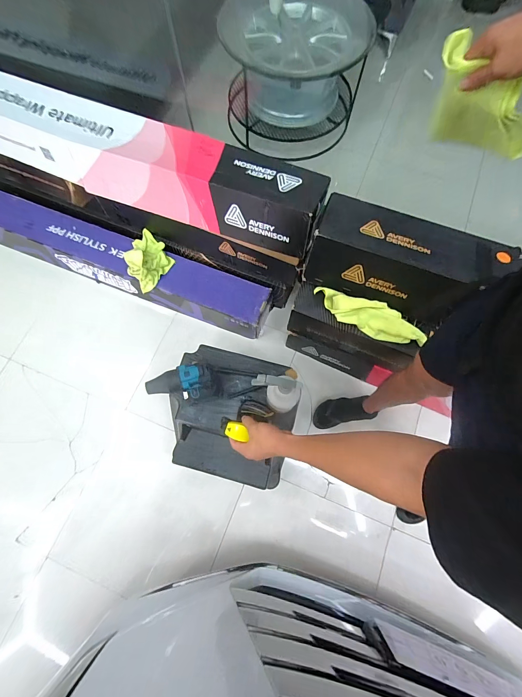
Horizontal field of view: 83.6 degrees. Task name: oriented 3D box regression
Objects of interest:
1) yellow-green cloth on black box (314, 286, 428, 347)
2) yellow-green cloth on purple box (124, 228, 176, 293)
[{"bbox_3d":[0.359,-0.106,0.972,0.373,0.062,0.096,20,74,6],"label":"yellow-green cloth on black box"},{"bbox_3d":[-0.496,-0.391,1.268,0.192,0.085,0.210,-31,75,-9],"label":"yellow-green cloth on purple box"}]

